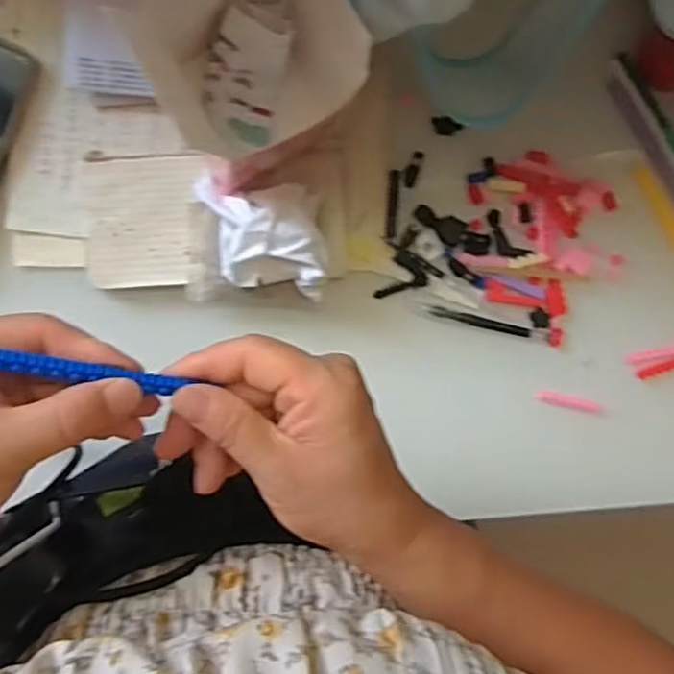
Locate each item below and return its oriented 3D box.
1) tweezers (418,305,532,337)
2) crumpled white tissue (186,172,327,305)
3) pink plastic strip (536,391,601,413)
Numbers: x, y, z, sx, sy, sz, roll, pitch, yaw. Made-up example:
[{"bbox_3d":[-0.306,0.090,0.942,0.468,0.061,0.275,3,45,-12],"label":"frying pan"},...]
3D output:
[{"bbox_3d":[0.104,-0.012,0.498,0.086,0.006,0.009,13,94,-6],"label":"tweezers"},{"bbox_3d":[-0.054,-0.064,0.448,0.089,0.052,0.078,4,95,-5],"label":"crumpled white tissue"},{"bbox_3d":[0.180,0.050,0.513,0.054,0.011,0.010,12,94,-6],"label":"pink plastic strip"}]

